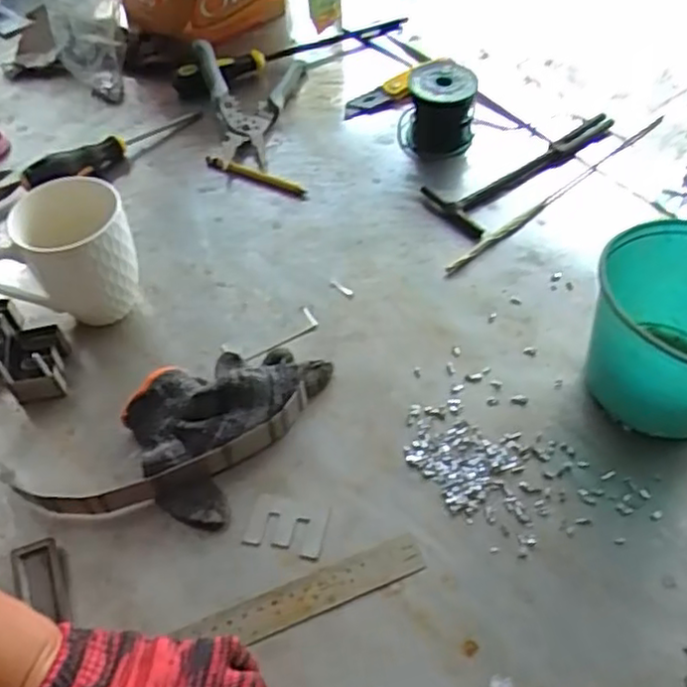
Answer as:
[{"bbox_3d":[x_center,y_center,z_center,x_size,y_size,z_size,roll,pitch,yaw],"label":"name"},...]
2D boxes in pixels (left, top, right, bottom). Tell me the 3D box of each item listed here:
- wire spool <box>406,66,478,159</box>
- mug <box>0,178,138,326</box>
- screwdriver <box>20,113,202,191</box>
[{"bbox_3d":[0.102,-0.240,0.721,0.063,0.071,0.065,-1,52,1],"label":"wire spool"},{"bbox_3d":[-0.221,-0.069,0.572,0.108,0.106,0.082,-4,52,-1],"label":"mug"},{"bbox_3d":[-0.240,-0.205,0.727,0.196,0.029,0.025,-35,58,-22],"label":"screwdriver"}]

